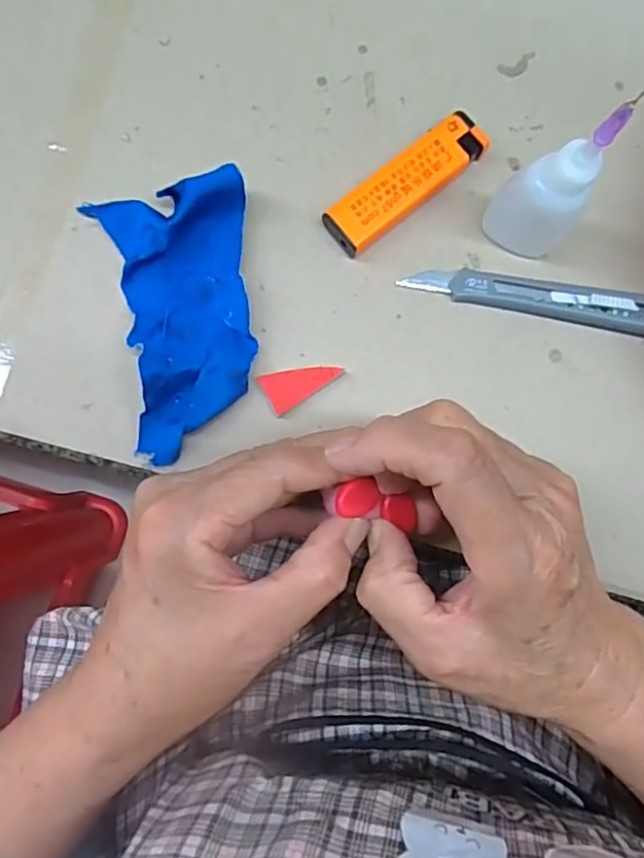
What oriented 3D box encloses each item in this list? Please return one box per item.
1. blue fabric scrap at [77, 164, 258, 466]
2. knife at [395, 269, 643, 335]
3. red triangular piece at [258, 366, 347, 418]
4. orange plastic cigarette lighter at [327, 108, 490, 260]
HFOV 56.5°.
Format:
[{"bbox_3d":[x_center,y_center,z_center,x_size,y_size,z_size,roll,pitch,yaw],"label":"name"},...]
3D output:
[{"bbox_3d":[-0.056,-0.047,0.251,0.059,0.023,0.111,-9,84,-5],"label":"blue fabric scrap"},{"bbox_3d":[0.106,-0.058,0.269,0.134,0.013,0.017,9,83,-3],"label":"knife"},{"bbox_3d":[-0.010,-0.022,0.260,0.033,0.006,0.018,-34,86,-7],"label":"red triangular piece"},{"bbox_3d":[0.038,-0.109,0.269,0.082,0.013,0.023,-39,87,-7],"label":"orange plastic cigarette lighter"}]

